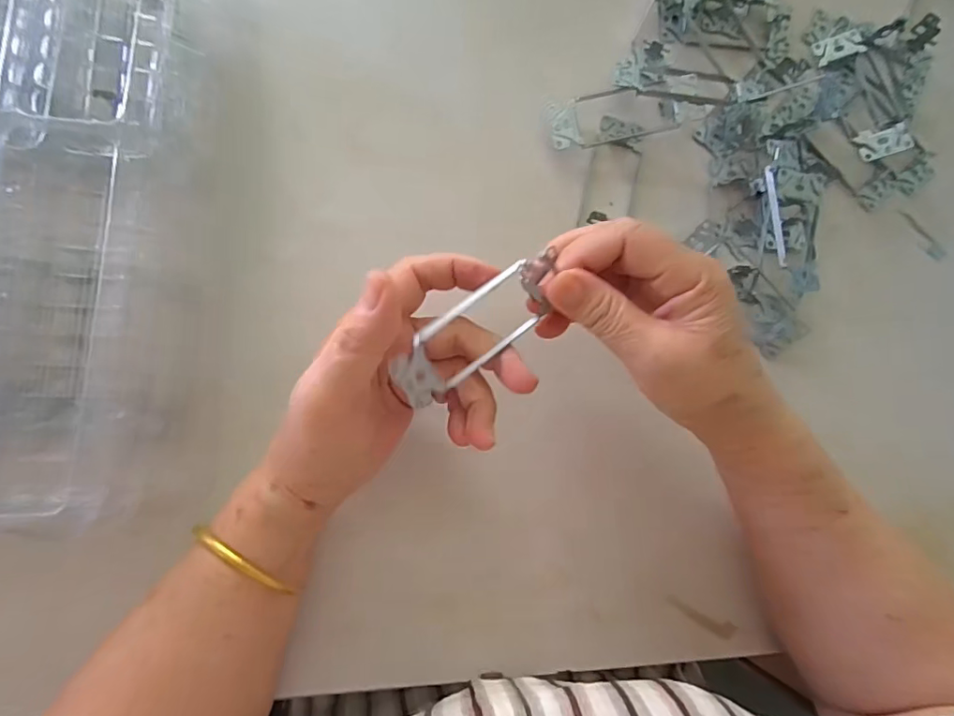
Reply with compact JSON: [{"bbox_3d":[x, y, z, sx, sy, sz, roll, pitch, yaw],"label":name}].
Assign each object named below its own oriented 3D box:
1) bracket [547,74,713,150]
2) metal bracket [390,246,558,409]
[{"bbox_3d":[0.106,-0.174,0.371,0.108,0.026,0.035,-10,84,-8],"label":"bracket"},{"bbox_3d":[0.003,-0.015,0.265,0.099,0.012,0.041,-41,130,-15],"label":"metal bracket"}]

